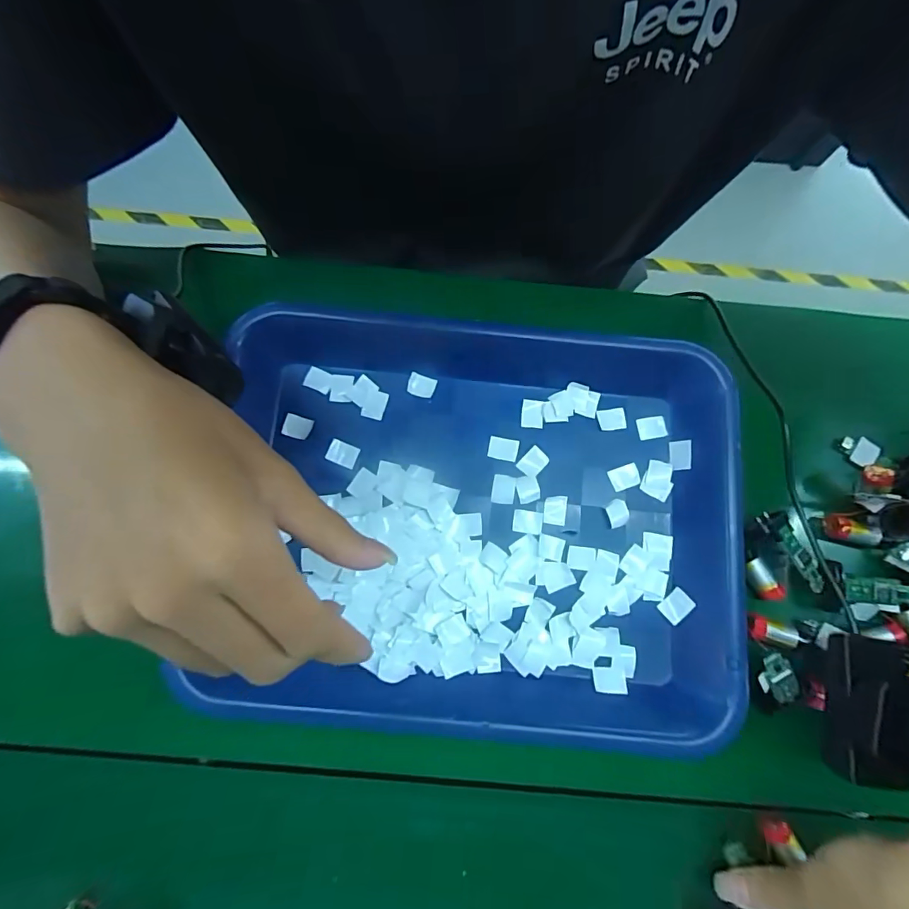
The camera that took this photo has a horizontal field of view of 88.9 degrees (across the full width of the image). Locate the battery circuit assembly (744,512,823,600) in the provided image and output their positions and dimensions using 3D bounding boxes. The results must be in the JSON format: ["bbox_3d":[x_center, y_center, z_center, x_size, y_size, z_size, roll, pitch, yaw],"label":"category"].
[{"bbox_3d":[0.208,0.066,0.301,0.034,0.019,0.051,-17,78,-4],"label":"battery circuit assembly"}]

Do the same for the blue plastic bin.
[{"bbox_3d":[0.014,0.038,0.310,0.320,0.053,0.271,4,77,0],"label":"blue plastic bin"}]

